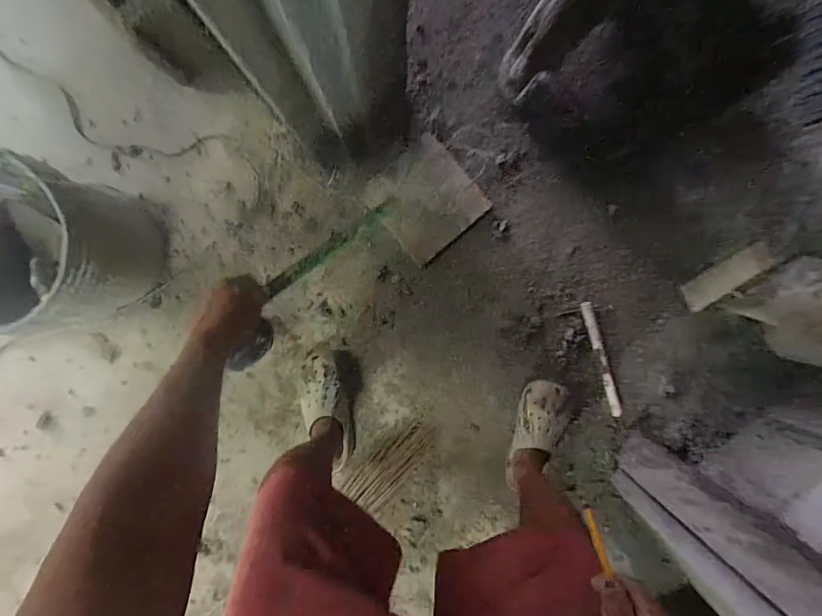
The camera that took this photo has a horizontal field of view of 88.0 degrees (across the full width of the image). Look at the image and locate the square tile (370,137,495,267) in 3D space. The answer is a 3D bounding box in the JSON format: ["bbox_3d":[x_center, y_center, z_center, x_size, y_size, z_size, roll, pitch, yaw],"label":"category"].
[{"bbox_3d":[0.035,-0.248,0.973,0.214,0.021,0.219,-39,93,2],"label":"square tile"}]

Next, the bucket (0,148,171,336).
[{"bbox_3d":[-0.682,-0.119,0.817,0.287,0.334,0.290,0,94,0],"label":"bucket"}]

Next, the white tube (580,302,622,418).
[{"bbox_3d":[0.452,0.122,1.010,0.028,0.025,0.282,-18,94,1],"label":"white tube"}]

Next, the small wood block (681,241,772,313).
[{"bbox_3d":[0.762,-0.070,1.027,0.200,0.015,0.087,-34,109,11],"label":"small wood block"}]

